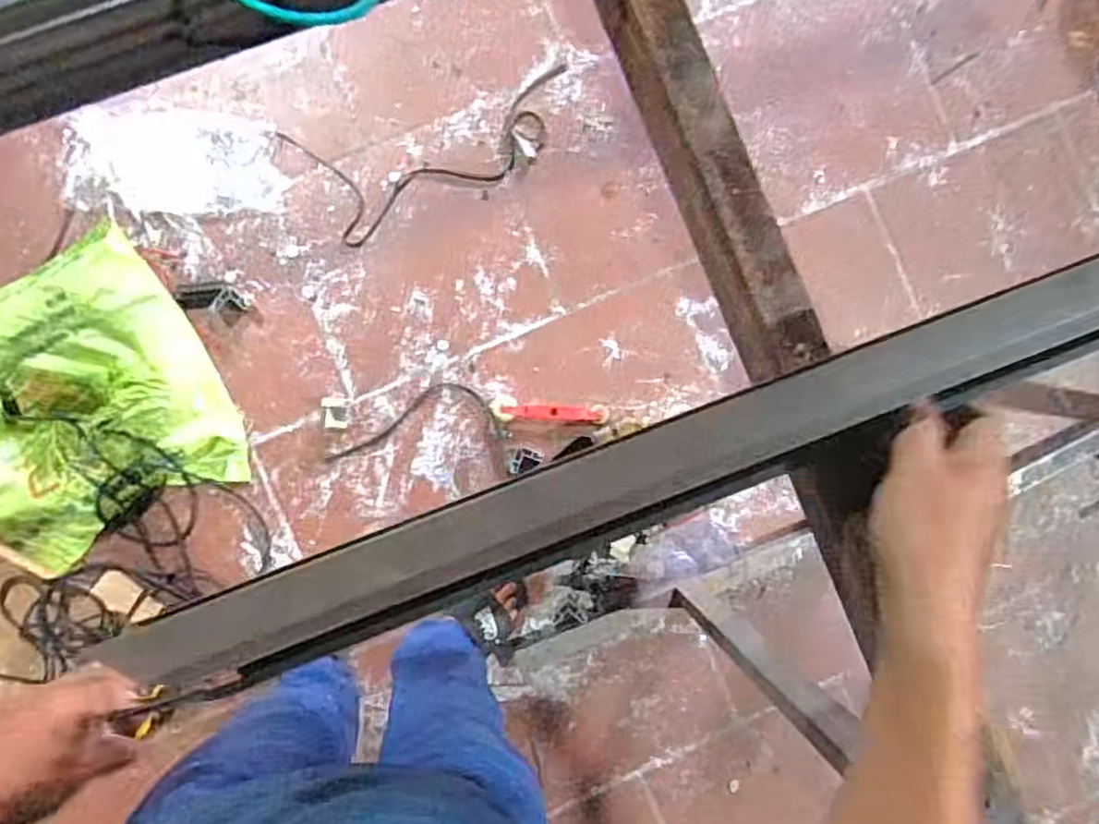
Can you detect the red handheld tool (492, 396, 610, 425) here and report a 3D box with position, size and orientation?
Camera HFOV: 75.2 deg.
[{"bbox_3d":[0.003,0.000,1.265,0.201,0.013,0.038,4,89,-3],"label":"red handheld tool"}]

